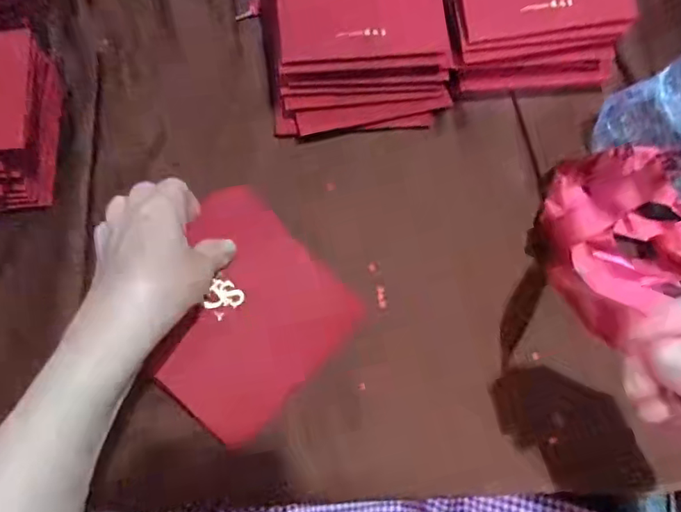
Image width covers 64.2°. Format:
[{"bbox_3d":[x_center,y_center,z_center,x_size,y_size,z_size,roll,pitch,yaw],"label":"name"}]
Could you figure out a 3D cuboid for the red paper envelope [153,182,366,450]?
[{"bbox_3d":[-0.074,0.039,0.397,0.140,0.009,0.141,46,68,-4],"label":"red paper envelope"}]

